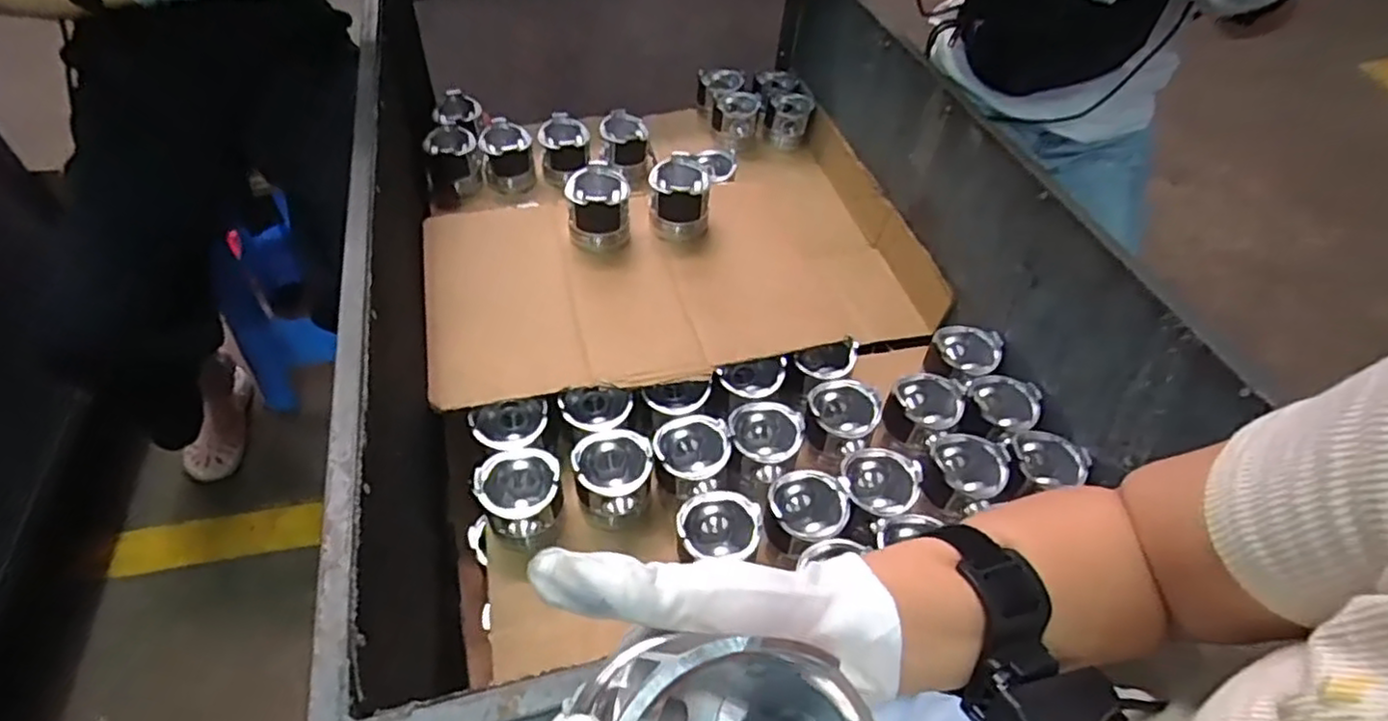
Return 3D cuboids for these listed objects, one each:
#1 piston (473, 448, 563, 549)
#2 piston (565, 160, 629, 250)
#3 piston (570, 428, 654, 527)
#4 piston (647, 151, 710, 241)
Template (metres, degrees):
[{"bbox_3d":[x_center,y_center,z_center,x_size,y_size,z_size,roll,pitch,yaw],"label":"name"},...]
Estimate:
[{"bbox_3d":[-0.182,0.145,0.732,0.082,0.070,0.080,2,49,-2],"label":"piston"},{"bbox_3d":[-0.127,-0.201,0.921,0.082,0.076,0.094,-5,49,-8],"label":"piston"},{"bbox_3d":[-0.087,0.126,0.752,0.083,0.072,0.084,-2,49,-5],"label":"piston"},{"bbox_3d":[-0.021,-0.222,0.967,0.082,0.085,0.104,3,49,-1],"label":"piston"}]

